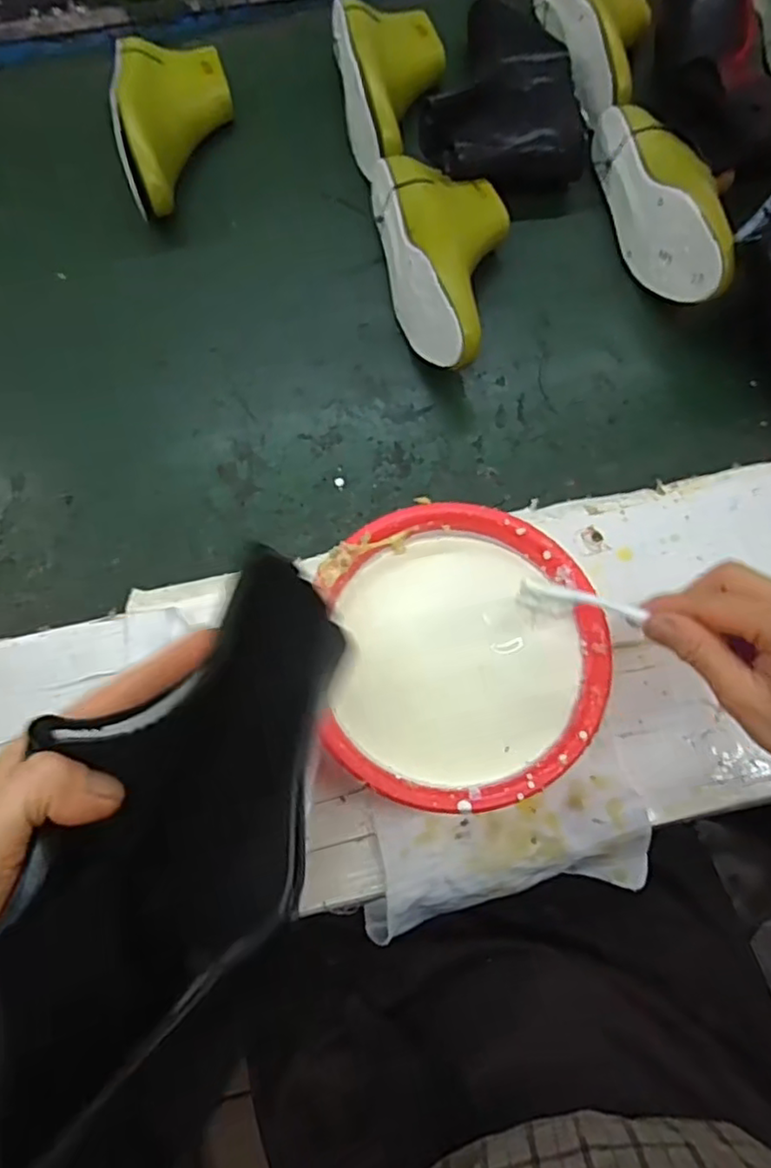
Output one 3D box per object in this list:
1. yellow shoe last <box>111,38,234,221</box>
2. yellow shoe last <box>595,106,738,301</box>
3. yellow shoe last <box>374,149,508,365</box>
[{"bbox_3d":[-0.222,-0.487,0.675,0.105,0.085,0.240,-4,69,-1],"label":"yellow shoe last"},{"bbox_3d":[0.280,-0.369,0.617,0.099,0.079,0.250,-6,69,-1],"label":"yellow shoe last"},{"bbox_3d":[0.062,-0.303,0.592,0.115,0.085,0.246,-10,69,-3],"label":"yellow shoe last"}]

